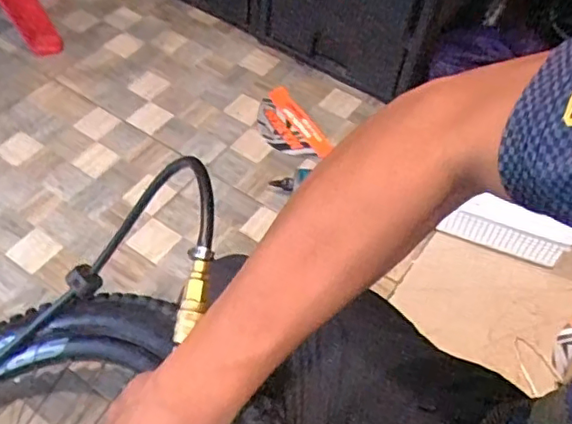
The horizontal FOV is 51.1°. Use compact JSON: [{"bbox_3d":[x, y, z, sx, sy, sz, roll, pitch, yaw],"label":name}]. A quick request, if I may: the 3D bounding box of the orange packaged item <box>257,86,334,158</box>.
[{"bbox_3d":[0.001,-0.168,1.151,0.098,0.015,0.200,-24,58,-19],"label":"orange packaged item"}]

